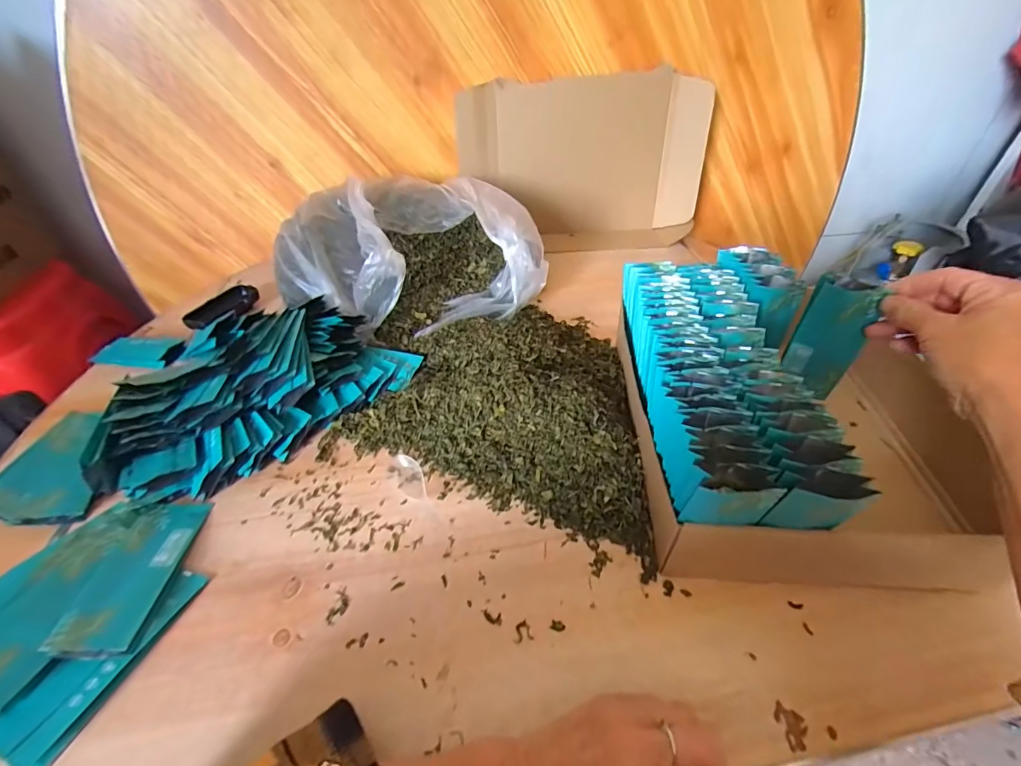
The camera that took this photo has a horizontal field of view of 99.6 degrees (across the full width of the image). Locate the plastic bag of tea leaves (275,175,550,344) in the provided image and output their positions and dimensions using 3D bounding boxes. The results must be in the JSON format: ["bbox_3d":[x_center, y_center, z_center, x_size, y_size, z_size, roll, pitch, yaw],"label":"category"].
[{"bbox_3d":[-0.150,-0.197,0.645,0.373,0.123,0.261,-9,43,-8],"label":"plastic bag of tea leaves"}]

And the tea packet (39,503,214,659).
[{"bbox_3d":[-0.315,0.157,0.366,0.058,0.007,0.132,11,35,-14],"label":"tea packet"}]

